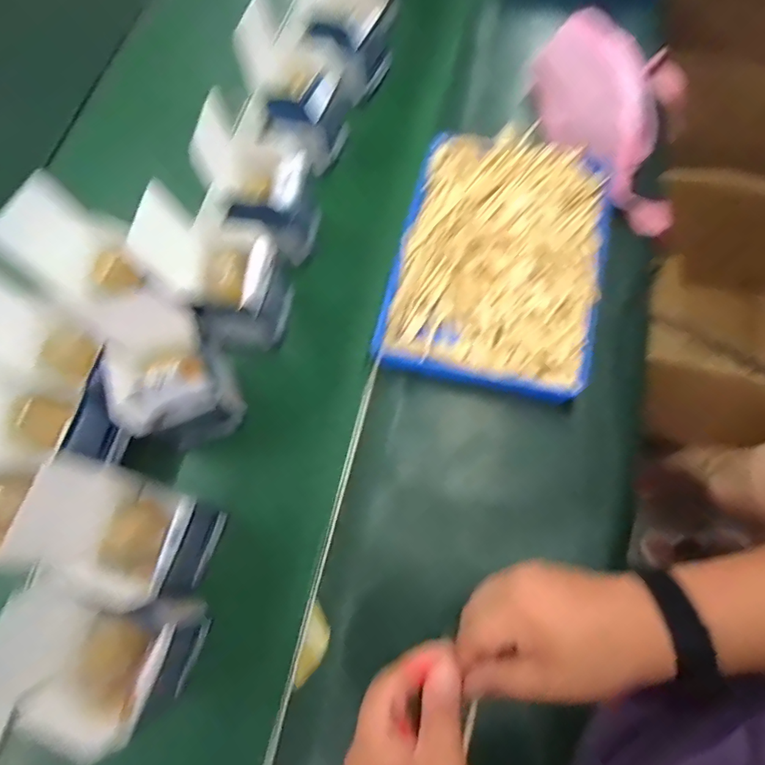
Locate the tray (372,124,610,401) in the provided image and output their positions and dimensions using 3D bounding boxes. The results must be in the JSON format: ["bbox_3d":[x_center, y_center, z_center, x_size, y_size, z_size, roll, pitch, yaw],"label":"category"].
[{"bbox_3d":[0.140,-0.160,0.577,0.236,0.058,0.323,15,70,7],"label":"tray"}]

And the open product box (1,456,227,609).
[{"bbox_3d":[-0.234,0.140,0.439,0.122,0.141,0.100,19,70,8],"label":"open product box"}]

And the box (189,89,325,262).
[{"bbox_3d":[-0.139,-0.230,0.570,0.098,0.147,0.099,12,69,6],"label":"box"}]

